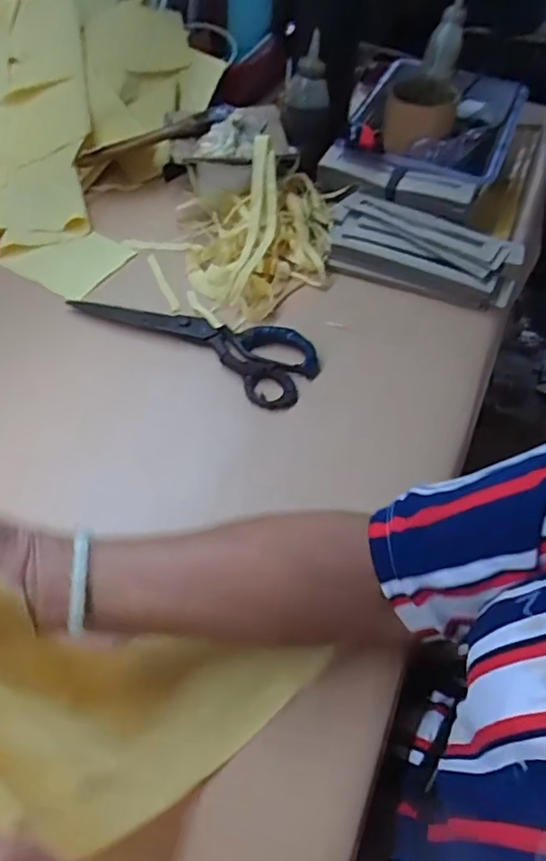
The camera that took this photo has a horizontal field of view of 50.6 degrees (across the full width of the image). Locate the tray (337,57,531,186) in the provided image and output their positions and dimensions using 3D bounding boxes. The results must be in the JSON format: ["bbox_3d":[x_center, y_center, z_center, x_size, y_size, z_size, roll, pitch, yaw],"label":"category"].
[{"bbox_3d":[0.185,-0.354,0.664,0.173,0.056,0.246,21,52,11],"label":"tray"}]

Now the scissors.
[{"bbox_3d":[-0.069,-0.090,0.515,0.224,0.012,0.074,23,57,13],"label":"scissors"}]

